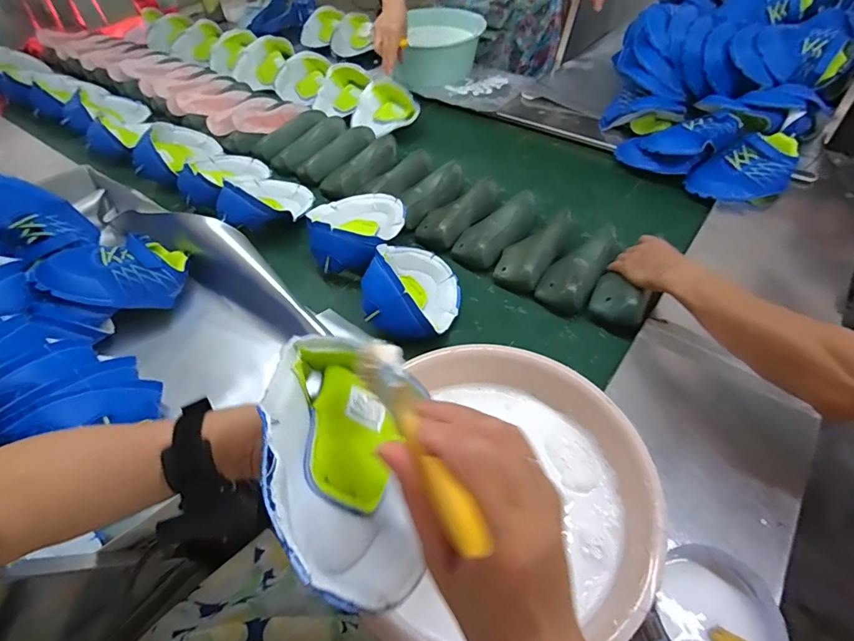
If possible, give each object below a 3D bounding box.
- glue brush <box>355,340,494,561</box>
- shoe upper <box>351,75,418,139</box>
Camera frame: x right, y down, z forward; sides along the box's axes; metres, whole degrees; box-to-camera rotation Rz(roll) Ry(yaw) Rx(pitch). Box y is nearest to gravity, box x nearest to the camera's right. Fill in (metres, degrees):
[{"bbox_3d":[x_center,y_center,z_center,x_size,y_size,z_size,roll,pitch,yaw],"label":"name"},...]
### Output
[{"bbox_3d":[-0.008,0.053,0.238,0.028,0.012,0.155,-19,31,-13],"label":"glue brush"},{"bbox_3d":[-0.116,-0.552,1.175,0.157,0.058,0.173,-22,52,-15],"label":"shoe upper"}]

